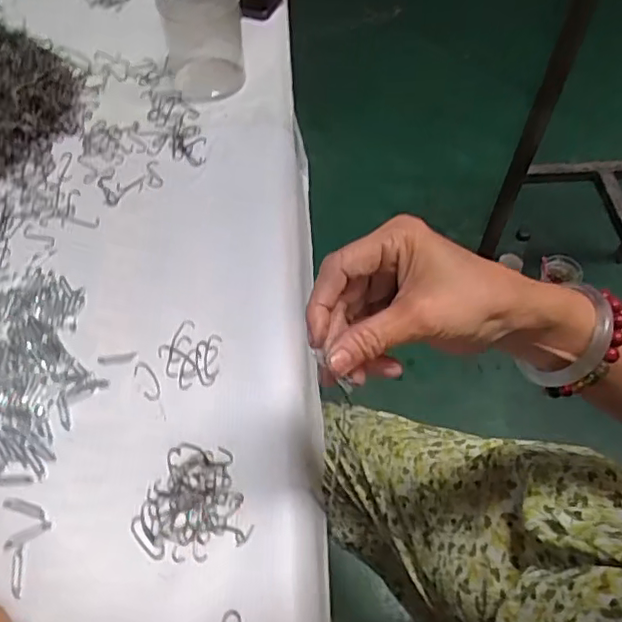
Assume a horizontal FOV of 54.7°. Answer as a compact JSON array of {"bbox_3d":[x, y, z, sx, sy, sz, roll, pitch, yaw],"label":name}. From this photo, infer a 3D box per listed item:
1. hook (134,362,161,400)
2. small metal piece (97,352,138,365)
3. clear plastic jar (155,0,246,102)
[{"bbox_3d":[-0.135,0.056,0.497,0.017,0.004,0.038,-27,61,-17],"label":"hook"},{"bbox_3d":[-0.163,0.040,0.506,0.032,0.004,0.009,-7,57,-5],"label":"small metal piece"},{"bbox_3d":[-0.122,-0.319,0.681,0.091,0.103,0.104,-9,58,-7],"label":"clear plastic jar"}]

